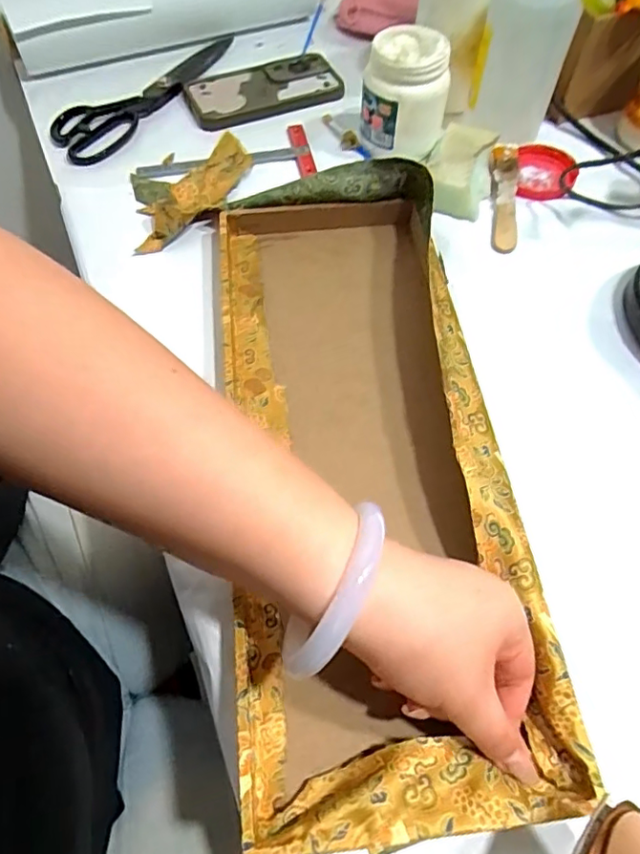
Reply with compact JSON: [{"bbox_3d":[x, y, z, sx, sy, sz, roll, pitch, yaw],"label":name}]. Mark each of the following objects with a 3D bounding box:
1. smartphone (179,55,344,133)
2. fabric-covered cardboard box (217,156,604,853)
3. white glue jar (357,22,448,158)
[{"bbox_3d":[-0.058,-0.364,0.591,0.162,0.017,0.091,-20,62,-11],"label":"smartphone"},{"bbox_3d":[0.023,0.000,0.369,0.177,0.061,0.447,-4,59,-2],"label":"fabric-covered cardboard box"},{"bbox_3d":[0.079,-0.307,0.511,0.075,0.091,0.074,0,60,0],"label":"white glue jar"}]

